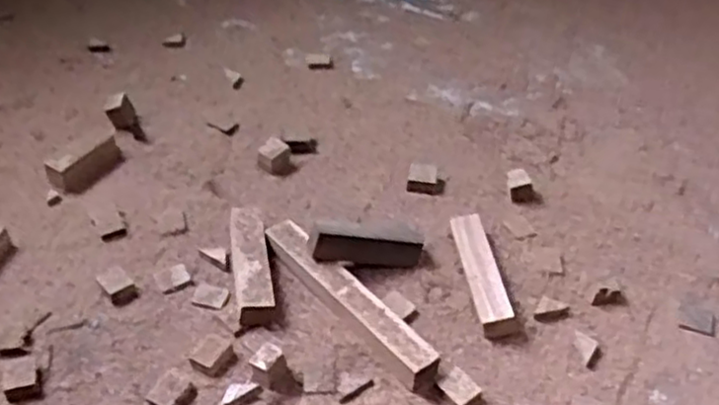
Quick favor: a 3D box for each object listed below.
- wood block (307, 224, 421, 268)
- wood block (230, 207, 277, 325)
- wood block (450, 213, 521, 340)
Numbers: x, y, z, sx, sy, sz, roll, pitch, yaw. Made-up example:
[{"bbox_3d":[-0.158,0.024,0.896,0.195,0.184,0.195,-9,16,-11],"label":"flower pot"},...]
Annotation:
[{"bbox_3d":[0.010,0.045,0.830,0.127,0.036,0.030,6,39,-18],"label":"wood block"},{"bbox_3d":[-0.120,0.067,0.830,0.039,0.034,0.157,-6,42,-10],"label":"wood block"},{"bbox_3d":[0.139,0.076,0.840,0.040,0.027,0.165,-4,42,-8],"label":"wood block"}]

